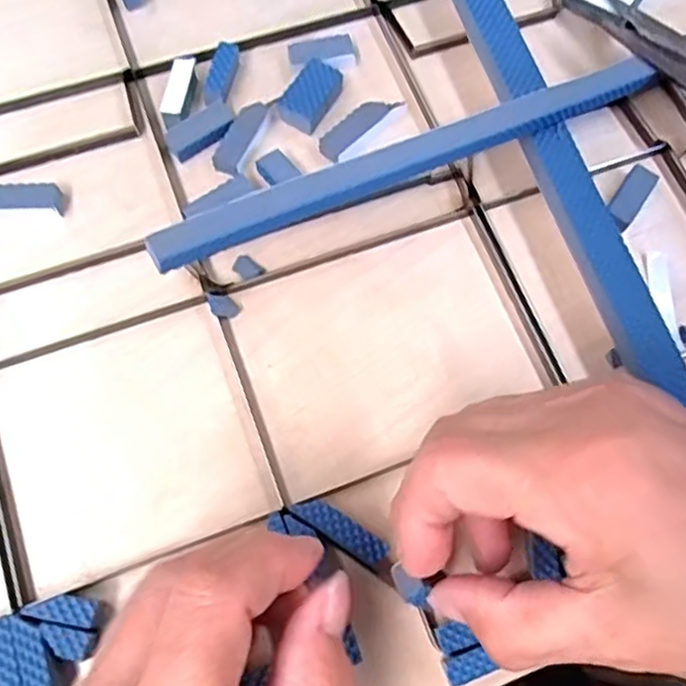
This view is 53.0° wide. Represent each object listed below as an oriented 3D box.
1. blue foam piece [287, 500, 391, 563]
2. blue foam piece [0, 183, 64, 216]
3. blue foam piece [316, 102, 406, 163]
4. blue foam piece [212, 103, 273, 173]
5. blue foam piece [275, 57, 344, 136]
[{"bbox_3d":[0.000,0.065,0.239,0.035,0.011,0.009,33,72,8],"label":"blue foam piece"},{"bbox_3d":[-0.129,-0.058,0.277,0.030,0.007,0.011,1,71,-3],"label":"blue foam piece"},{"bbox_3d":[0.007,-0.093,0.296,0.039,0.009,0.010,-37,77,-14],"label":"blue foam piece"},{"bbox_3d":[-0.042,-0.086,0.291,0.012,0.008,0.034,25,71,5],"label":"blue foam piece"},{"bbox_3d":[-0.013,-0.107,0.297,0.018,0.010,0.031,31,72,7],"label":"blue foam piece"}]

